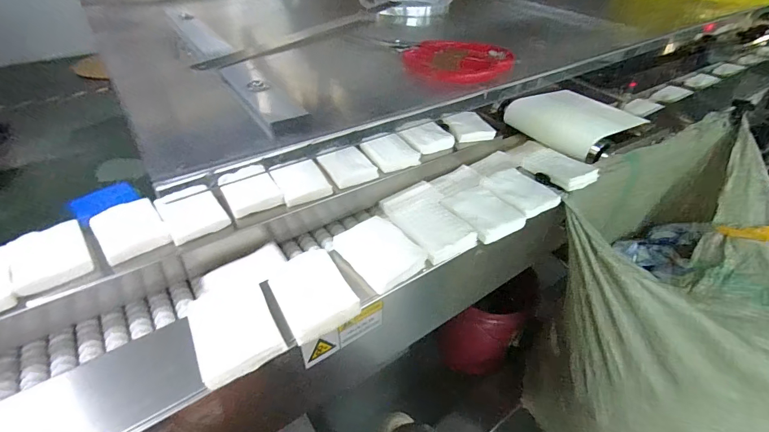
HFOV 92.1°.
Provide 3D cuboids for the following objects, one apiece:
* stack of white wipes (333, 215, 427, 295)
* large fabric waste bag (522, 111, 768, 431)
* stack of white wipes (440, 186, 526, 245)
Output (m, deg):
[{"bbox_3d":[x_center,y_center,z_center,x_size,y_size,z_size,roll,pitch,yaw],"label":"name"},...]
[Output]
[{"bbox_3d":[-0.007,0.043,0.467,0.075,0.020,0.102,-27,49,-30],"label":"stack of white wipes"},{"bbox_3d":[0.654,0.192,0.882,0.487,0.687,0.577,25,45,24],"label":"large fabric waste bag"},{"bbox_3d":[0.139,-0.007,0.530,0.079,0.018,0.099,-19,45,-24],"label":"stack of white wipes"}]

